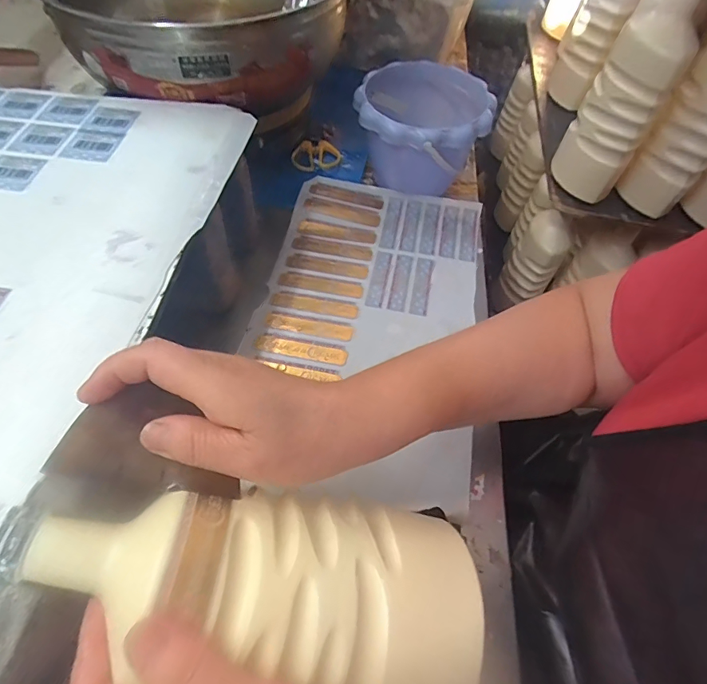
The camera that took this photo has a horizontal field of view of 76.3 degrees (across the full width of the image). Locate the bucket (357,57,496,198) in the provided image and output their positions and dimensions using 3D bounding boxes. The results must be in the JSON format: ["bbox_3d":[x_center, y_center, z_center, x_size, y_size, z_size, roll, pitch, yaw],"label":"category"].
[{"bbox_3d":[0.085,-0.257,0.571,0.152,0.117,0.162,3,57,-4],"label":"bucket"}]

